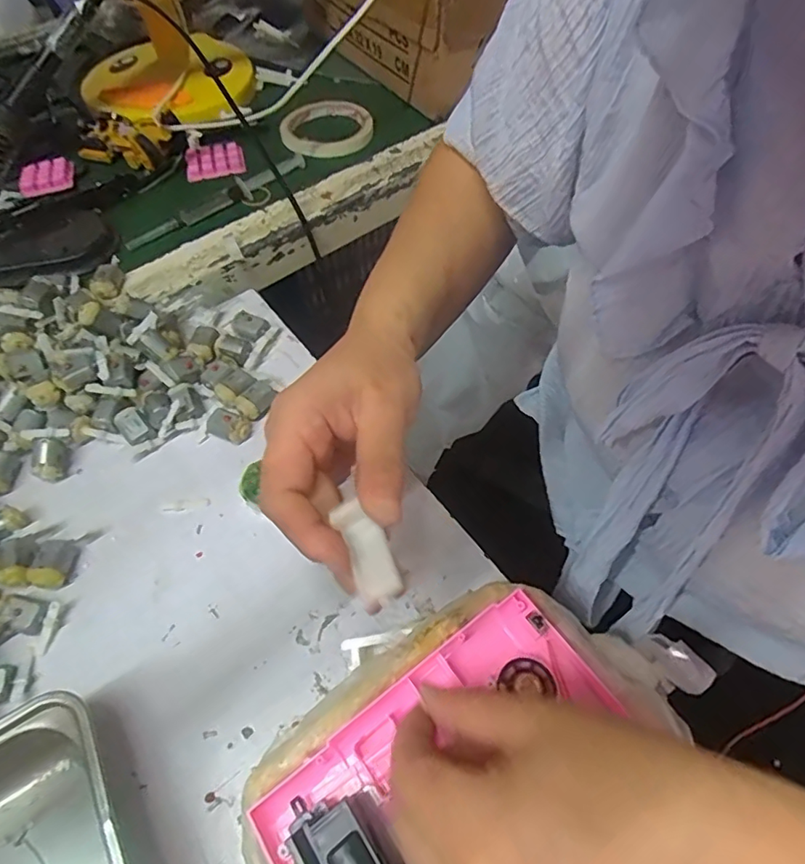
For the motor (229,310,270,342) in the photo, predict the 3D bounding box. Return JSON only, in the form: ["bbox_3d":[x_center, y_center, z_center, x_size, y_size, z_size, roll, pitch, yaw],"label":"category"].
[{"bbox_3d":[-0.122,-0.085,0.425,0.030,0.011,0.019,28,62,17],"label":"motor"}]

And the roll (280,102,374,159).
[{"bbox_3d":[-0.084,-0.331,0.586,0.097,0.018,0.097,0,58,0],"label":"roll"}]

